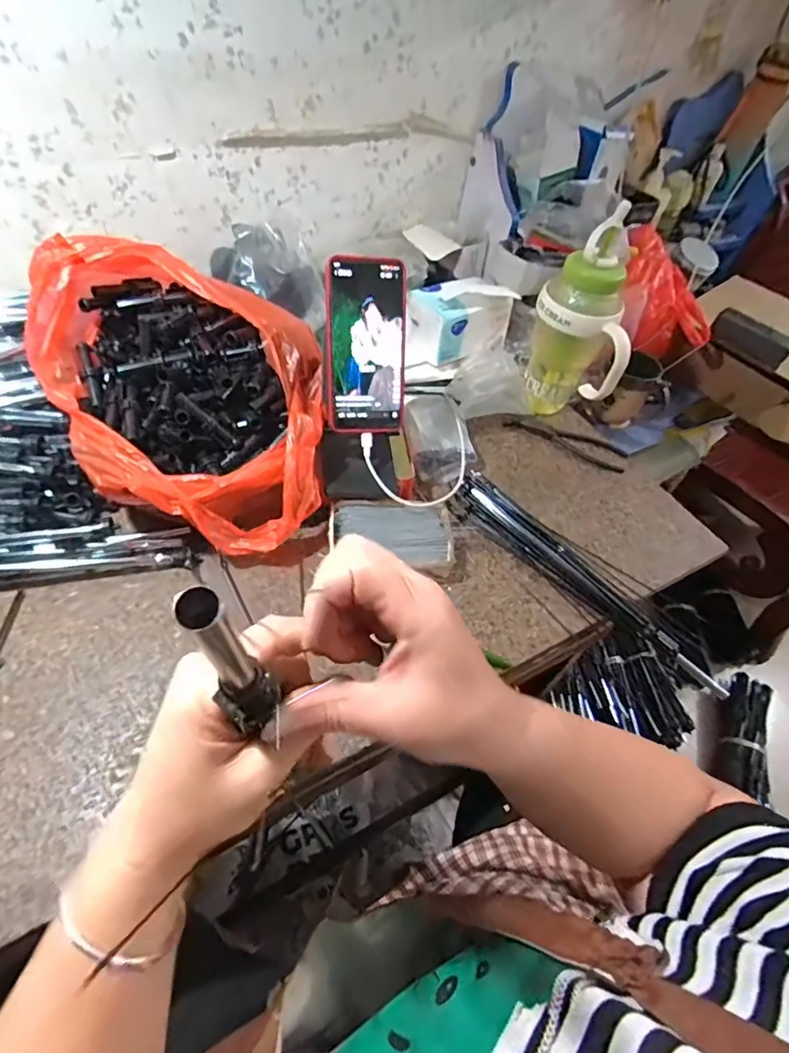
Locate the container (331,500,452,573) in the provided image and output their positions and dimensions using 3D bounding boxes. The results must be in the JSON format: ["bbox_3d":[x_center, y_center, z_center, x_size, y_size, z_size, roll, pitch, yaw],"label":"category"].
[{"bbox_3d":[-0.003,0.018,0.557,0.127,0.041,0.084,-1,50,-7],"label":"container"}]

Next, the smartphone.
[{"bbox_3d":[-0.027,-0.178,0.513,0.082,0.161,0.008,-3,18,-12],"label":"smartphone"}]

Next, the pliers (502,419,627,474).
[{"bbox_3d":[0.240,-0.117,0.723,0.171,0.017,0.052,18,50,9],"label":"pliers"}]

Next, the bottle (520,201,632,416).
[{"bbox_3d":[0.243,-0.252,0.675,0.126,0.248,0.095,18,51,9],"label":"bottle"}]

